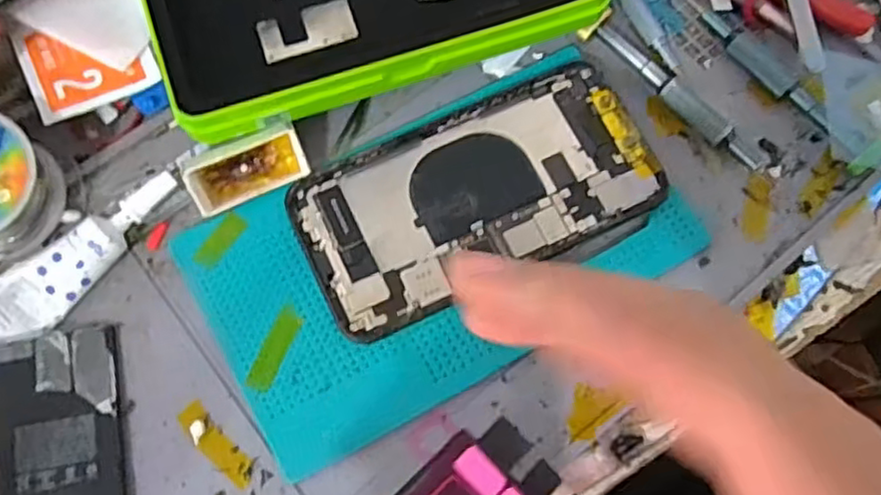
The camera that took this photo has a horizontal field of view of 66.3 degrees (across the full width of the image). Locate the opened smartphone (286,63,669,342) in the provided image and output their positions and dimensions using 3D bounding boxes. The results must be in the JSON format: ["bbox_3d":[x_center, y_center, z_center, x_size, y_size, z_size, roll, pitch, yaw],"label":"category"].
[{"bbox_3d":[0.016,-0.023,0.284,0.147,0.006,0.073,-25,76,-9],"label":"opened smartphone"}]

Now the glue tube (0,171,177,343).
[{"bbox_3d":[-0.145,0.006,0.266,0.096,0.010,0.025,-37,78,-11],"label":"glue tube"}]

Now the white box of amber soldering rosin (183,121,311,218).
[{"bbox_3d":[-0.079,-0.032,0.276,0.047,0.016,0.020,-27,77,-9],"label":"white box of amber soldering rosin"}]

